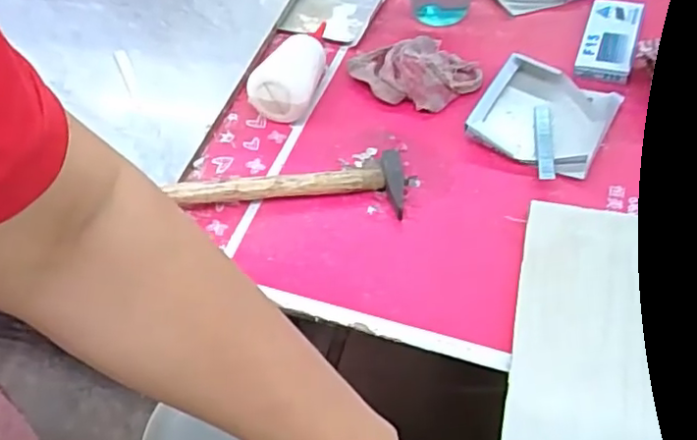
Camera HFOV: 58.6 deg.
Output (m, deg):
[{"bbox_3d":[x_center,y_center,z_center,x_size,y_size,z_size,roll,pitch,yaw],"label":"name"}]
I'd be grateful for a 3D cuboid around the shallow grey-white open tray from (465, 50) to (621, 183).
[{"bbox_3d":[0.196,-0.108,0.619,0.121,0.017,0.128,23,60,21],"label":"shallow grey-white open tray"}]

